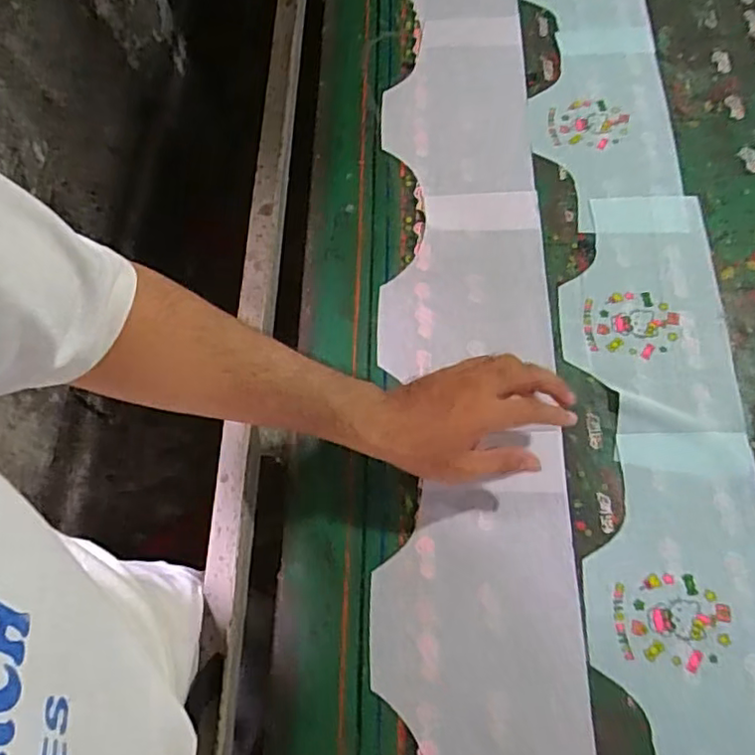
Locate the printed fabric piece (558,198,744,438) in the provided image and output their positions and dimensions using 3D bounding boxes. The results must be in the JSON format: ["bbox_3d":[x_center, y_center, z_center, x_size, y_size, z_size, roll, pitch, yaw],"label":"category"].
[{"bbox_3d":[0.257,-0.070,0.609,0.150,0.009,0.263,2,67,4],"label":"printed fabric piece"}]

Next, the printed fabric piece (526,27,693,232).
[{"bbox_3d":[0.253,-0.288,0.706,0.156,0.011,0.298,-1,66,2],"label":"printed fabric piece"}]

